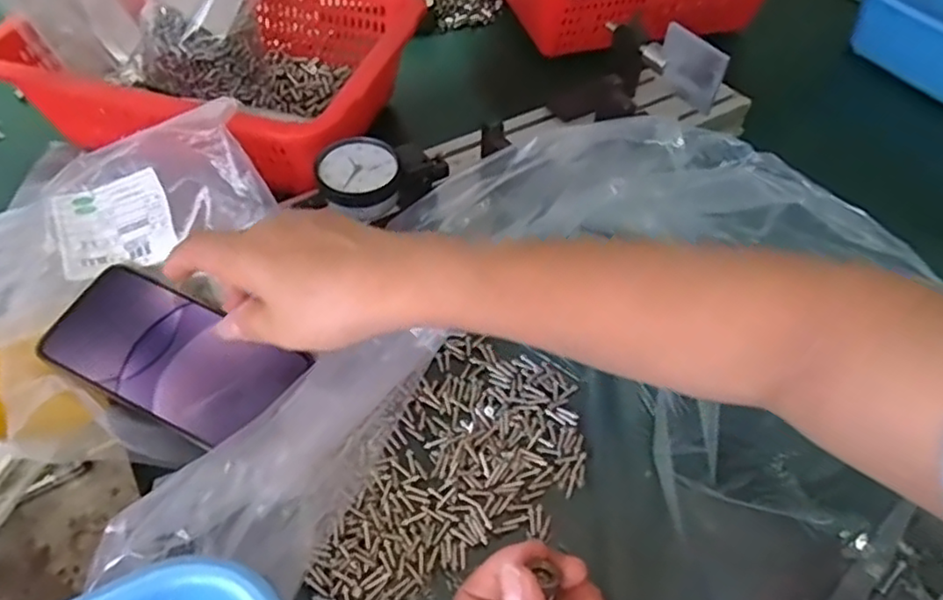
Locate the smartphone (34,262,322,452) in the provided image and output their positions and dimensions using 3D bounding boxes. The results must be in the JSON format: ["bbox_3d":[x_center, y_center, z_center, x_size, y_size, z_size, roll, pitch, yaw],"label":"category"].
[{"bbox_3d":[-0.184,0.033,0.403,0.157,0.014,0.073,23,55,14],"label":"smartphone"}]

